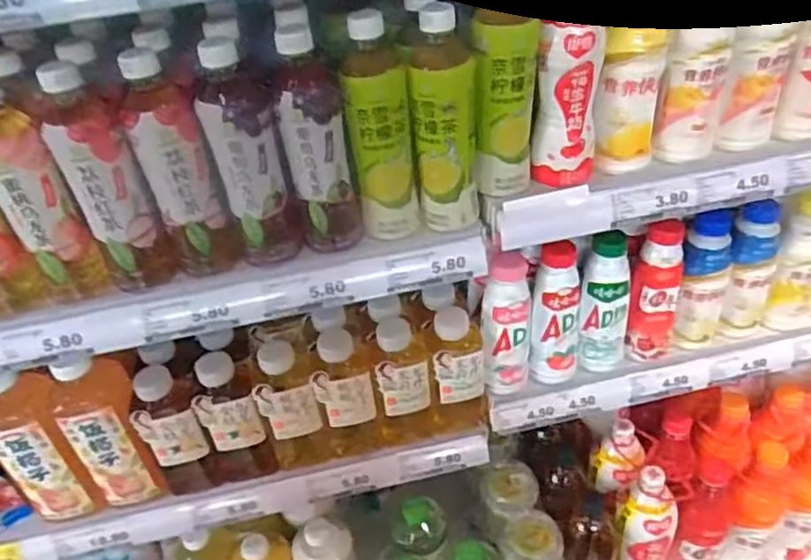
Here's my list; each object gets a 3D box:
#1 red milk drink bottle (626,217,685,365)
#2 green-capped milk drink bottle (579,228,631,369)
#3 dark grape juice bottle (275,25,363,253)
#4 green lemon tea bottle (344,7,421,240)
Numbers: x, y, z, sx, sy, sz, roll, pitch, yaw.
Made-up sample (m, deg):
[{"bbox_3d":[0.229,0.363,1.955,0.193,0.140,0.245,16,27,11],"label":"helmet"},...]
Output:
[{"bbox_3d":[0.309,0.018,0.789,0.056,0.187,0.051,13,43,23],"label":"red milk drink bottle"},{"bbox_3d":[0.245,0.032,0.787,0.057,0.183,0.049,8,41,18],"label":"green-capped milk drink bottle"},{"bbox_3d":[-0.081,-0.121,0.587,0.056,0.201,0.052,-13,39,-7],"label":"dark grape juice bottle"},{"bbox_3d":[-0.023,-0.142,0.599,0.055,0.203,0.066,-6,39,0],"label":"green lemon tea bottle"}]

